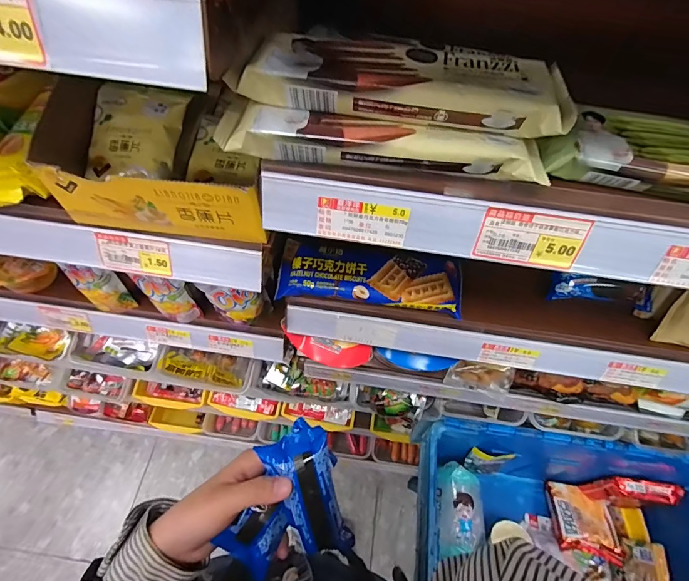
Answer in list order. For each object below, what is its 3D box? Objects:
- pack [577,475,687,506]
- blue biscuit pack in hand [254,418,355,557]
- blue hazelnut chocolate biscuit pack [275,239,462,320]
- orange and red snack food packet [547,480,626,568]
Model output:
[{"bbox_3d":[0.603,0.423,0.781,0.127,0.109,0.040,7,61,1],"label":"pack"},{"bbox_3d":[-0.027,0.171,0.308,0.052,0.027,0.113,-19,96,-13],"label":"blue biscuit pack in hand"},{"bbox_3d":[0.030,-0.013,0.423,0.208,0.018,0.069,9,61,2],"label":"blue hazelnut chocolate biscuit pack"},{"bbox_3d":[0.520,0.494,0.811,0.126,0.041,0.146,7,42,10],"label":"orange and red snack food packet"}]

